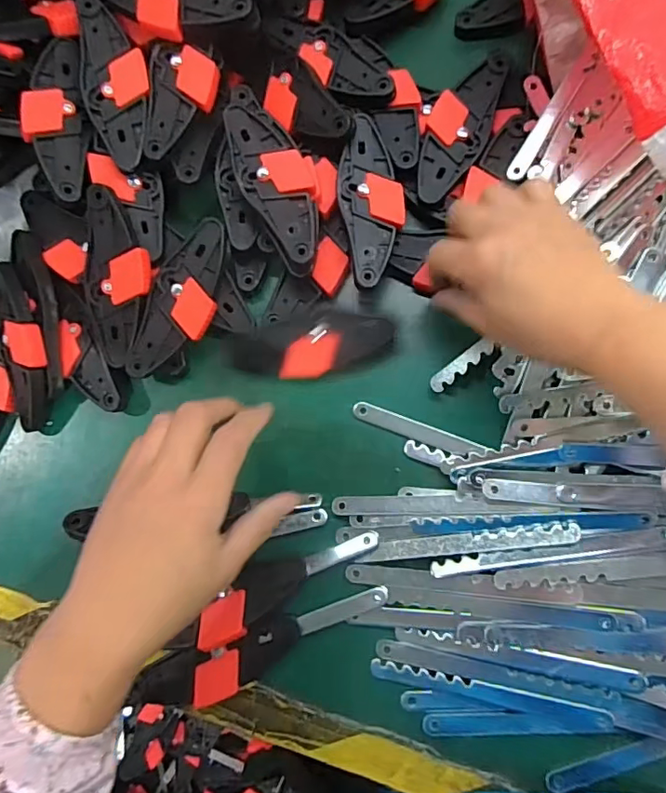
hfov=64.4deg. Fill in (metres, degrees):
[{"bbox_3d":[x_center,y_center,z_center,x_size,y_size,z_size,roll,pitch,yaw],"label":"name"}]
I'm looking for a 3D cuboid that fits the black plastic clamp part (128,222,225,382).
[{"bbox_3d":[-0.112,-0.070,0.398,0.046,0.024,0.123,22,86,8],"label":"black plastic clamp part"}]

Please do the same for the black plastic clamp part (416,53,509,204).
[{"bbox_3d":[0.094,-0.200,0.391,0.042,0.008,0.123,26,87,9],"label":"black plastic clamp part"}]

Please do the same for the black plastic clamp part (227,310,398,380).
[{"bbox_3d":[-0.017,-0.039,0.383,0.121,0.014,0.048,-10,82,5],"label":"black plastic clamp part"}]

